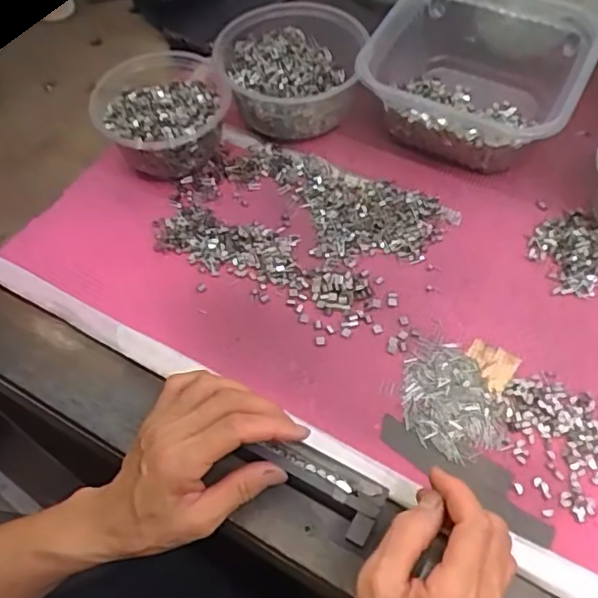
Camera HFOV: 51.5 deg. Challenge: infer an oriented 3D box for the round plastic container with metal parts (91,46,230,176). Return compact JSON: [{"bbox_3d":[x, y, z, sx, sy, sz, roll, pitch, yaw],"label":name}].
[{"bbox_3d":[-0.116,-0.156,0.542,0.110,0.056,0.113,-1,58,1],"label":"round plastic container with metal parts"}]

